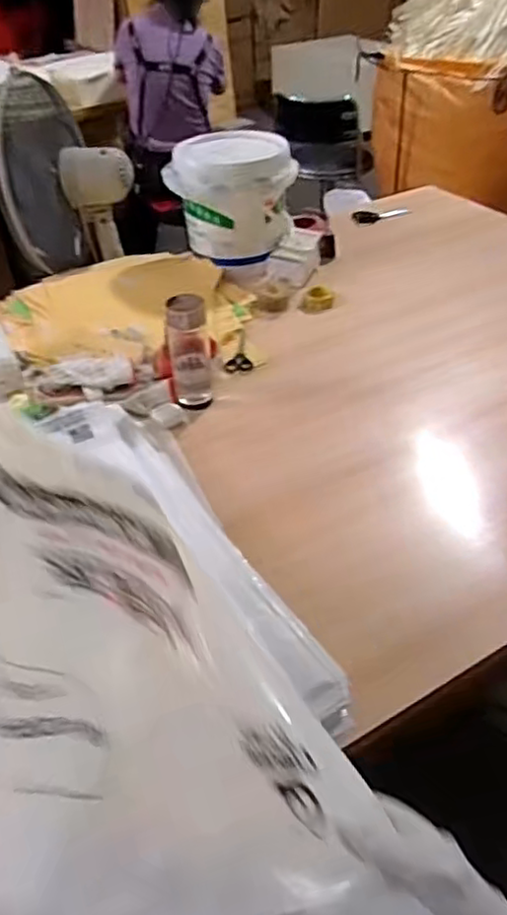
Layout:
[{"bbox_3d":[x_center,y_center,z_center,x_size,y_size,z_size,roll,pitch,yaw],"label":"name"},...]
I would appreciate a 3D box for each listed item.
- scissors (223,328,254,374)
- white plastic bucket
[{"bbox_3d":[-0.034,-0.200,1.269,0.049,0.017,0.150,-7,42,-5],"label":"scissors"},{"bbox_3d":[-0.051,-0.567,1.471,0.216,0.223,0.236,-1,41,1],"label":"white plastic bucket"}]

